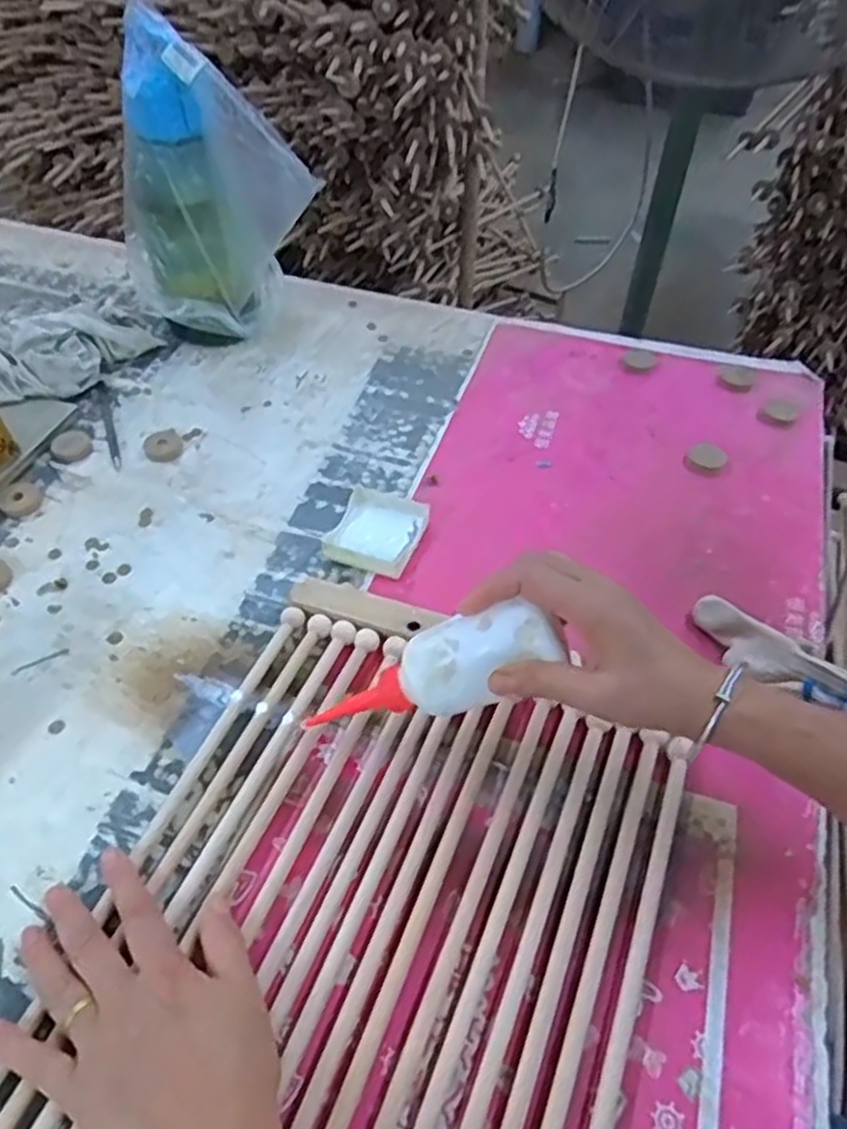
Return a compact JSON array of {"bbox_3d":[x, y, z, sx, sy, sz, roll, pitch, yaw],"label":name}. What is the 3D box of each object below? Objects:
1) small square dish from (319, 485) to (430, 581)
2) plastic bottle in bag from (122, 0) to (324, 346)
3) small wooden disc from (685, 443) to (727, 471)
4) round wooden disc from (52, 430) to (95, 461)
[{"bbox_3d":[-0.040,-0.030,0.657,0.077,0.016,0.086,19,51,13],"label":"small square dish"},{"bbox_3d":[-0.196,-0.346,0.747,0.196,0.286,0.099,9,50,6],"label":"plastic bottle in bag"},{"bbox_3d":[0.266,-0.100,0.714,0.035,0.009,0.034,1,49,-1],"label":"small wooden disc"},{"bbox_3d":[-0.337,-0.115,0.728,0.036,0.008,0.035,1,49,-1],"label":"round wooden disc"}]

